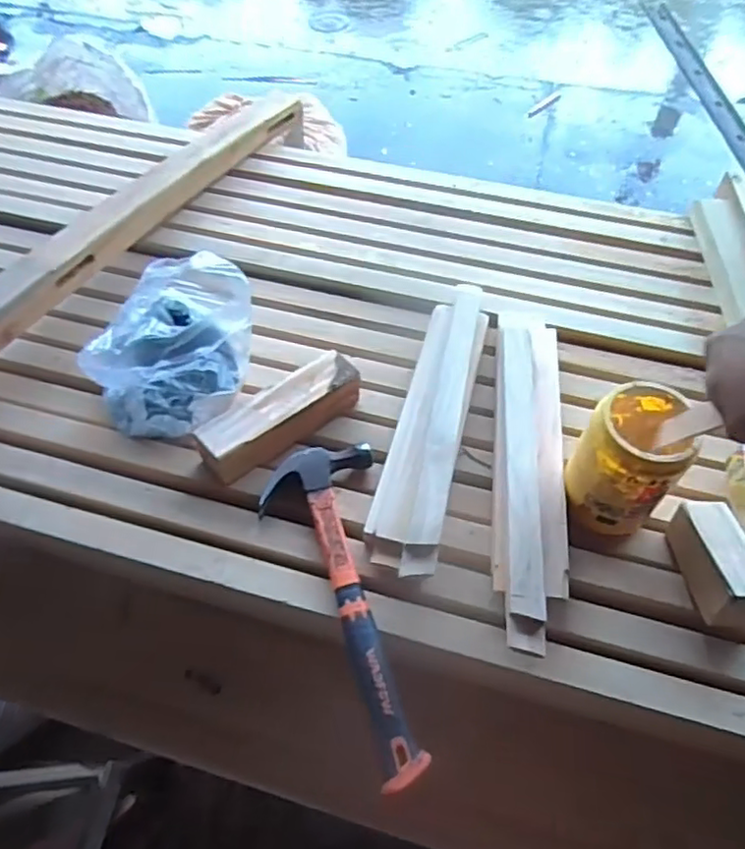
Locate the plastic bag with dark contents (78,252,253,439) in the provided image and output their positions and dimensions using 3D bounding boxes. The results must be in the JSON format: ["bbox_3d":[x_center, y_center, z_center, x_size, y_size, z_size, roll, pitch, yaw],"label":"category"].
[{"bbox_3d":[-0.226,-0.094,0.710,0.155,0.113,0.188,12,56,9],"label":"plastic bag with dark contents"}]

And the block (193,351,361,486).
[{"bbox_3d":[-0.100,-0.012,0.688,0.192,0.048,0.058,-34,61,-21],"label":"block"}]

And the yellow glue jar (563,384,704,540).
[{"bbox_3d":[0.243,0.034,0.607,0.091,0.131,0.106,35,62,22],"label":"yellow glue jar"}]

